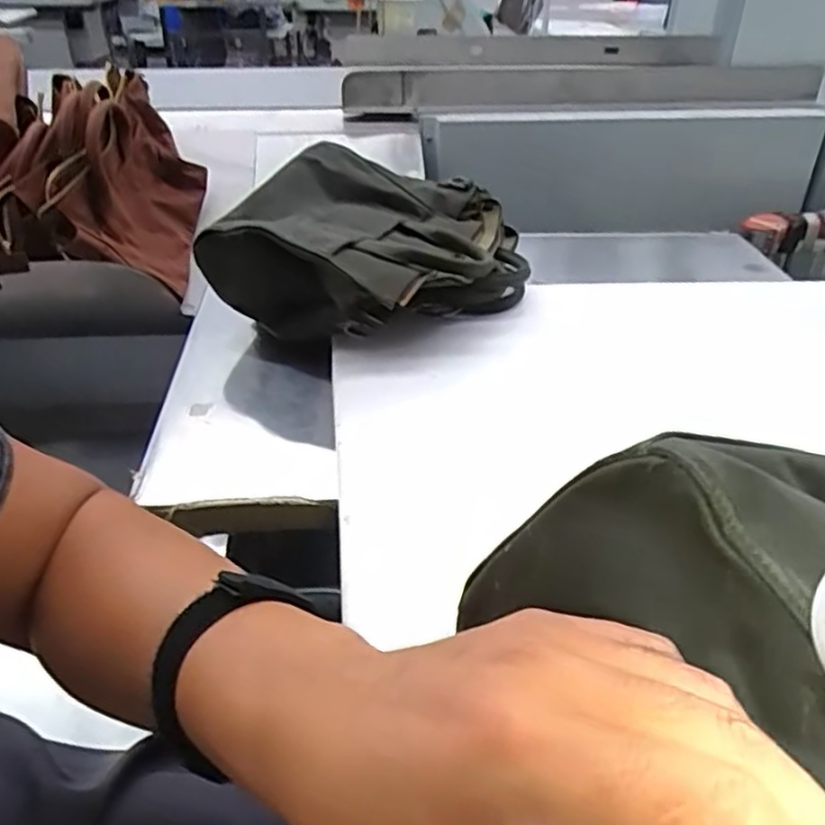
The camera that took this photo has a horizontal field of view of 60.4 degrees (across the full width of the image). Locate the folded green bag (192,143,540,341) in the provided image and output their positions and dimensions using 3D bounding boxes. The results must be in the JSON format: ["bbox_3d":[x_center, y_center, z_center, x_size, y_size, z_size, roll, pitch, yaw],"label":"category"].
[{"bbox_3d":[-0.020,-0.159,0.704,0.251,0.125,0.275,13,37,18],"label":"folded green bag"}]

